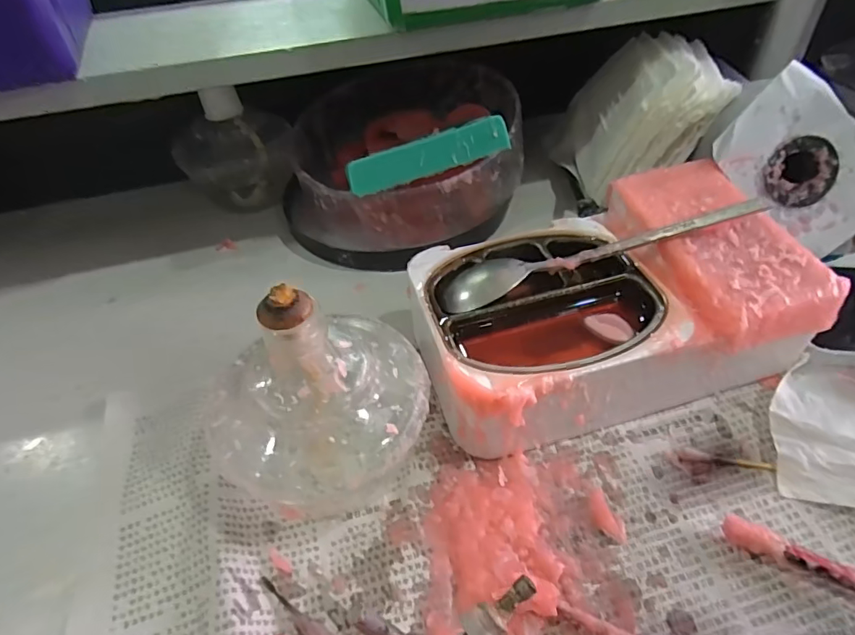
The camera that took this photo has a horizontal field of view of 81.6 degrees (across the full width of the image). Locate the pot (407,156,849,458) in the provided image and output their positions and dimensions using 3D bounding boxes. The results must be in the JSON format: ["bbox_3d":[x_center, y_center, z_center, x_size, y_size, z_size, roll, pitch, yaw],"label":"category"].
[{"bbox_3d":[0.092,-0.006,0.264,0.193,0.069,0.117,-11,46,-6],"label":"pot"}]

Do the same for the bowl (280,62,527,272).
[{"bbox_3d":[-0.023,-0.135,0.400,0.185,0.077,0.190,-7,45,-2],"label":"bowl"}]

